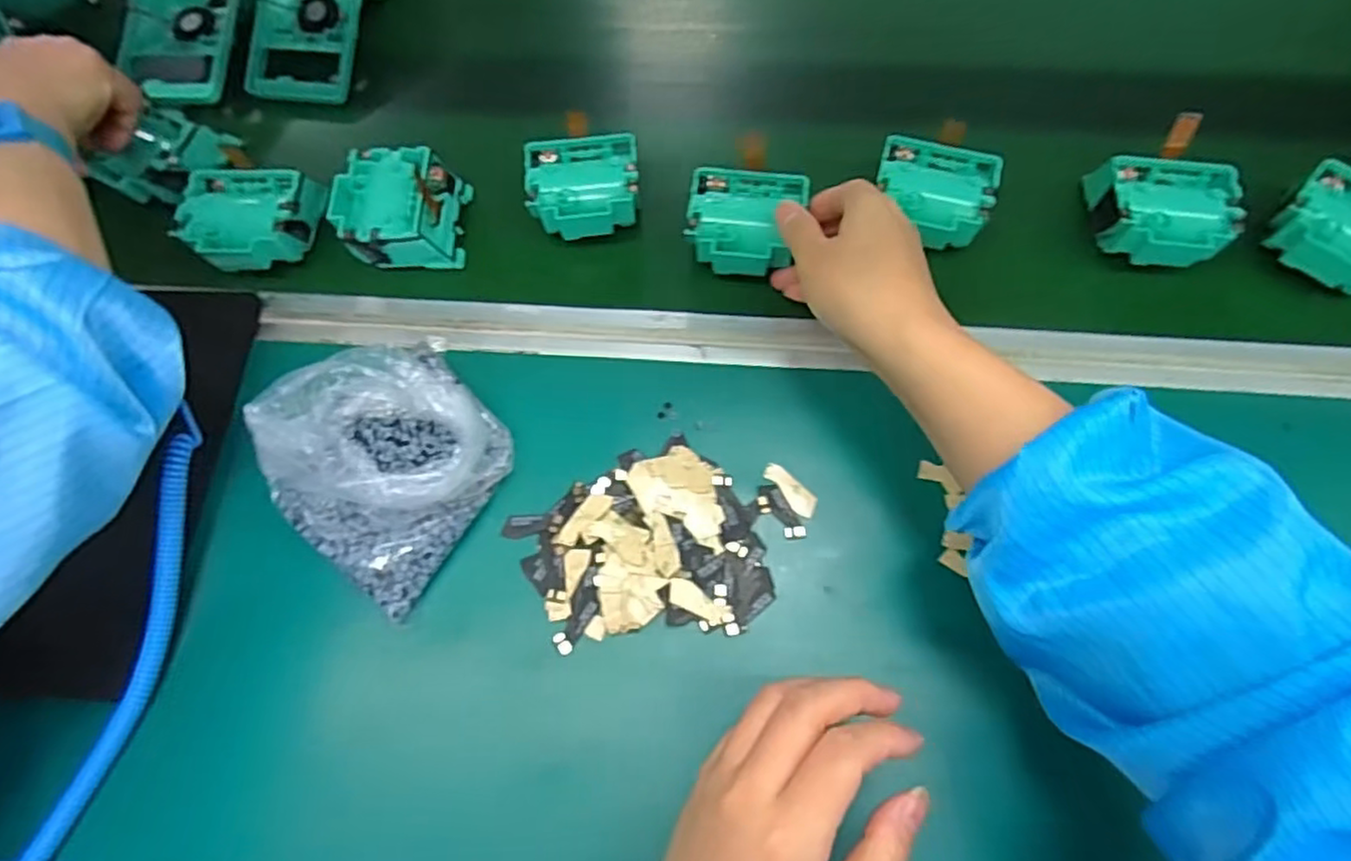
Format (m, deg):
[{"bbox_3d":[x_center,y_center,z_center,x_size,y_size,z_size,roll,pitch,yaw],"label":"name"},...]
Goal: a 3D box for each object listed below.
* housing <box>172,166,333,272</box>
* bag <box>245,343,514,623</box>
[{"bbox_3d":[-0.290,-0.143,0.469,0.077,0.032,0.069,-3,67,0],"label":"housing"},{"bbox_3d":[-0.171,0.009,0.393,0.146,0.049,0.128,35,72,15],"label":"bag"}]

